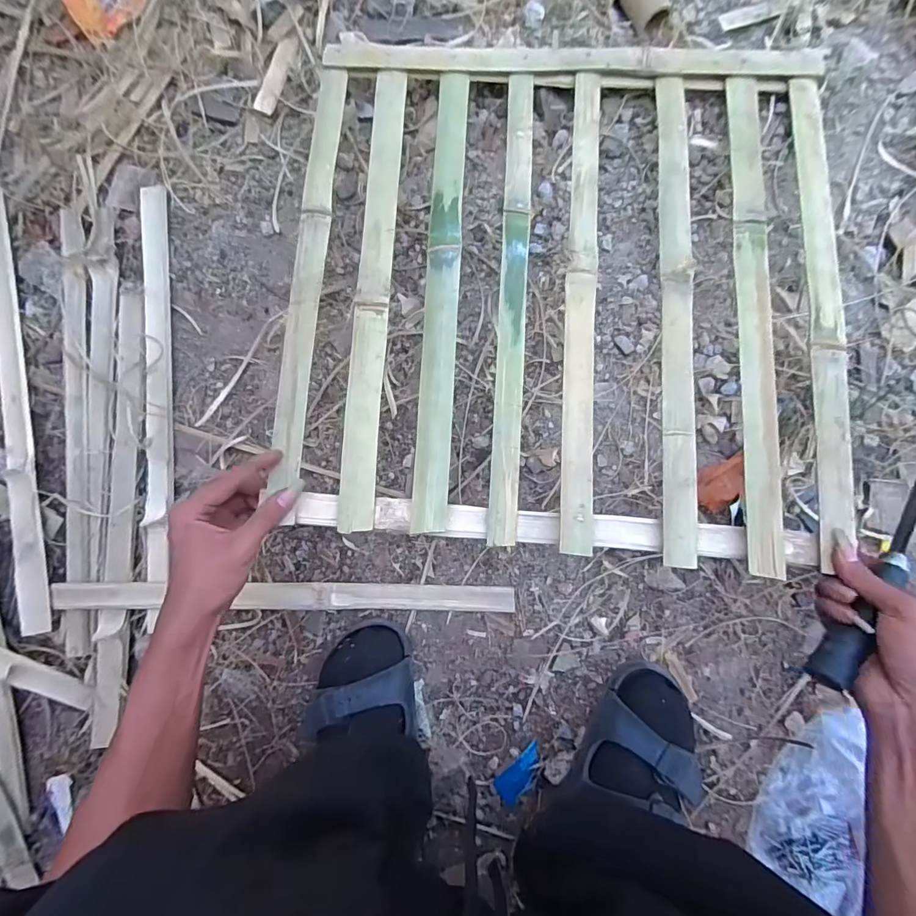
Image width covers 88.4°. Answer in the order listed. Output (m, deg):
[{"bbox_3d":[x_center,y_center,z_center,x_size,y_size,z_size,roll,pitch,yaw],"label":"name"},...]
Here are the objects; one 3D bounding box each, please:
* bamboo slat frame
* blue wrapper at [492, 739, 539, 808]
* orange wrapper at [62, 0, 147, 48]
[{"bbox_3d":[0.092,-0.164,0.432,0.485,0.024,0.488,3,79,4],"label":"bamboo slat frame"},{"bbox_3d":[0.066,0.327,0.488,0.062,0.010,0.028,-45,87,3],"label":"blue wrapper"},{"bbox_3d":[-0.399,-0.525,0.543,0.092,0.020,0.089,-35,87,3],"label":"orange wrapper"}]

